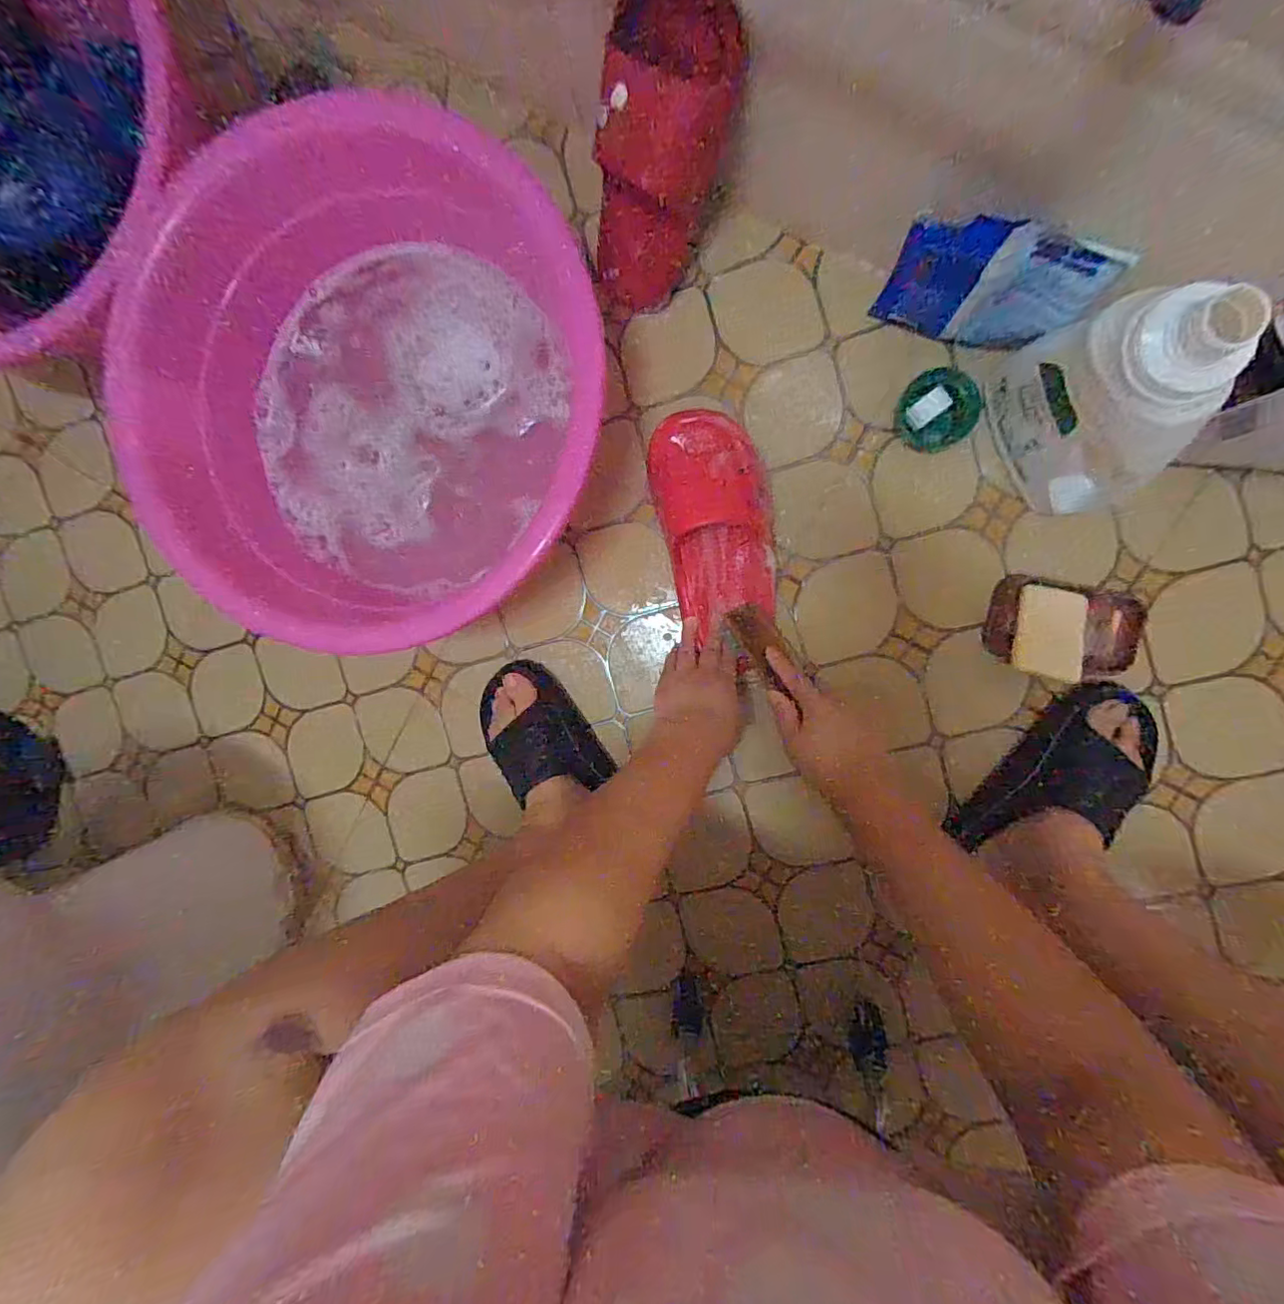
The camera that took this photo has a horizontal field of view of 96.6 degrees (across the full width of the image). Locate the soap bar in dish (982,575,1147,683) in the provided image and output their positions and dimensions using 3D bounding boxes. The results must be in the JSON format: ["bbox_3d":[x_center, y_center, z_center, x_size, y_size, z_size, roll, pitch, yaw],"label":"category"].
[{"bbox_3d":[0.404,-0.020,0.553,0.130,0.035,0.095,11,96,8],"label":"soap bar in dish"}]

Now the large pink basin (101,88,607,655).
[{"bbox_3d":[-0.269,-0.263,0.579,0.444,0.151,0.481,1,94,9],"label":"large pink basin"}]

